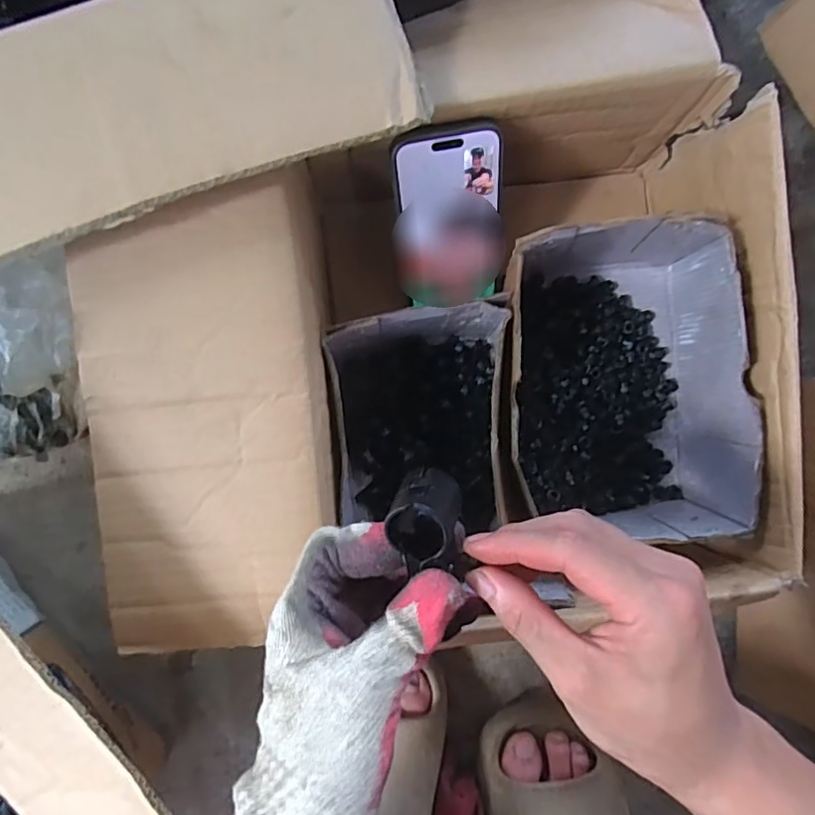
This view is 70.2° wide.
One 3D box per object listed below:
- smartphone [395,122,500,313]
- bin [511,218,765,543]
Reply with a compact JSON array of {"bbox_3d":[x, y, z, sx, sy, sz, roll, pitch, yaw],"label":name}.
[{"bbox_3d":[0.031,-0.128,0.406,0.070,0.136,0.011,-13,52,-2],"label":"smartphone"},{"bbox_3d":[0.150,-0.025,0.420,0.156,0.106,0.217,1,91,-2],"label":"bin"}]

